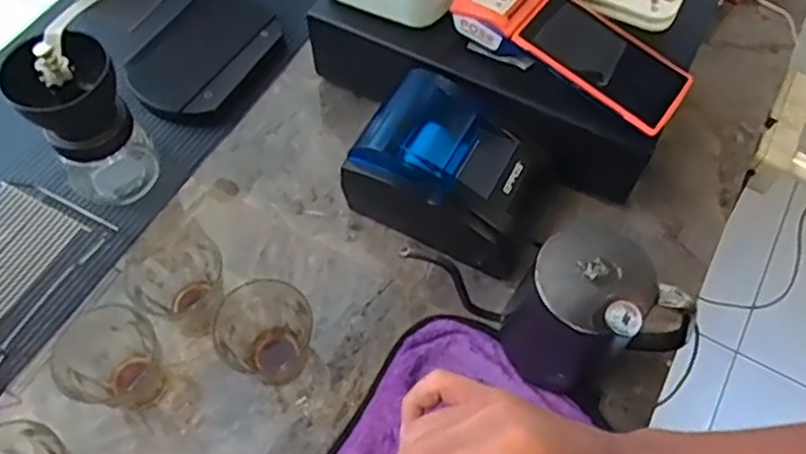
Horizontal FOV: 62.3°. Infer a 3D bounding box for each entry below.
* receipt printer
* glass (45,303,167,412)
[{"bbox_3d":[0.050,-0.052,0.633,0.173,0.098,0.131,27,65,13],"label":"receipt printer"},{"bbox_3d":[-0.242,0.113,0.557,0.074,0.067,0.073,-20,64,-11],"label":"glass"}]

